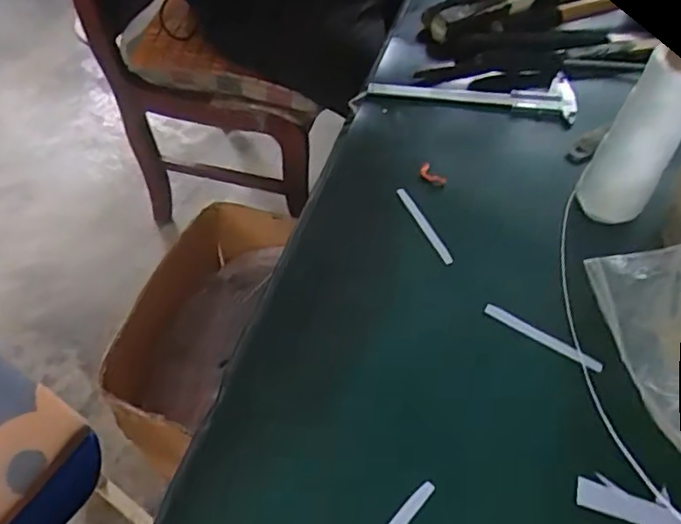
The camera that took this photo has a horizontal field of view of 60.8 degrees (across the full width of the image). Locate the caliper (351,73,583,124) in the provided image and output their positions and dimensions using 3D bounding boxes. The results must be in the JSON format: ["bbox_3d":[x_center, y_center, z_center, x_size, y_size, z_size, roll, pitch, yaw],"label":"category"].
[{"bbox_3d":[0.133,-0.183,0.638,0.238,0.016,0.064,6,48,5],"label":"caliper"}]

